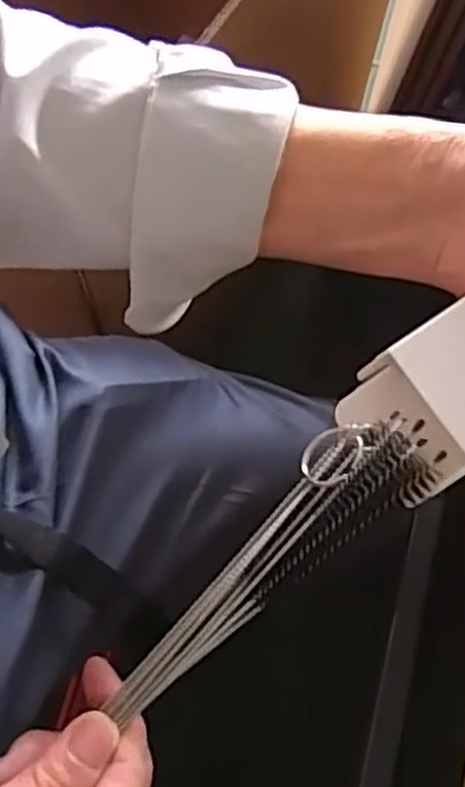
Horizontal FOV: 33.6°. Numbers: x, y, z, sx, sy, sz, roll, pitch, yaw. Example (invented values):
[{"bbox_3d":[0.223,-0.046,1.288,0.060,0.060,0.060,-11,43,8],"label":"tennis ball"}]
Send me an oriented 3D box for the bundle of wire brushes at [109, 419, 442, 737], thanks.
[{"bbox_3d":[0.012,0.066,0.292,0.155,0.015,0.039,-45,77,8],"label":"bundle of wire brushes"}]

